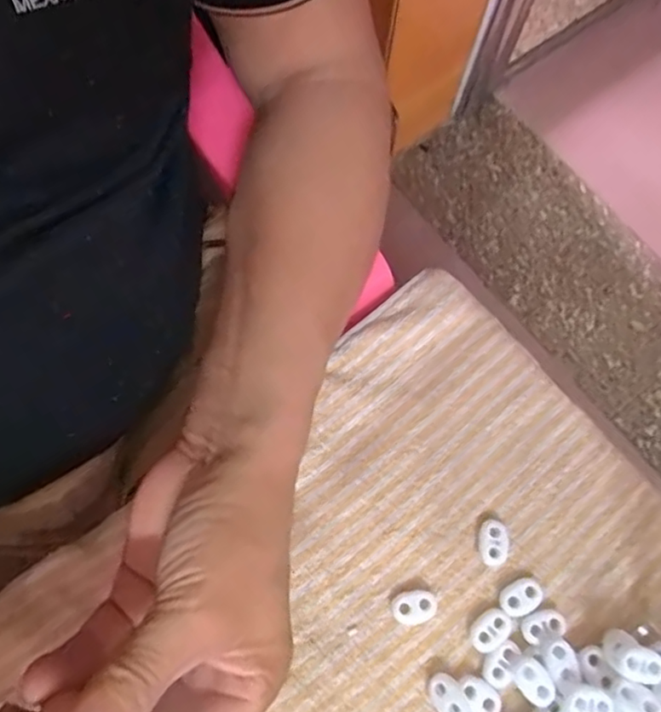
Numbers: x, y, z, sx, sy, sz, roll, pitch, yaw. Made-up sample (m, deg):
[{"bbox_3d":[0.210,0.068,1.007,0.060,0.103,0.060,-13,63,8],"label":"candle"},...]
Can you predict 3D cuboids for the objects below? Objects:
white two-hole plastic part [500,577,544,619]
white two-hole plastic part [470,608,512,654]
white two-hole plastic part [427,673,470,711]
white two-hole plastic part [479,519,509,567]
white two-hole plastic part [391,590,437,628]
[{"bbox_3d":[0.097,0.121,0.310,0.023,0.004,0.016,-29,76,-11],"label":"white two-hole plastic part"},{"bbox_3d":[0.080,0.136,0.305,0.022,0.004,0.015,-39,78,-13],"label":"white two-hole plastic part"},{"bbox_3d":[0.056,0.163,0.292,0.015,0.005,0.023,-30,76,-11],"label":"white two-hole plastic part"},{"bbox_3d":[0.085,0.097,0.320,0.016,0.005,0.023,9,73,0],"label":"white two-hole plastic part"},{"bbox_3d":[0.042,0.125,0.307,0.022,0.007,0.016,-14,74,-7],"label":"white two-hole plastic part"}]

